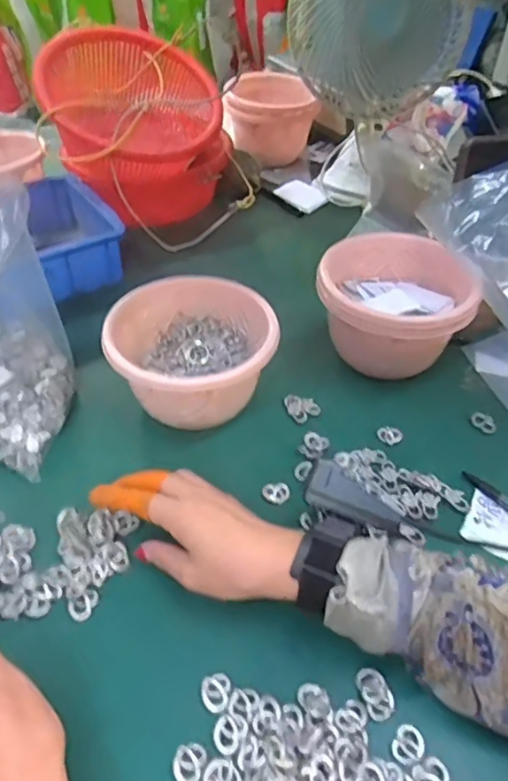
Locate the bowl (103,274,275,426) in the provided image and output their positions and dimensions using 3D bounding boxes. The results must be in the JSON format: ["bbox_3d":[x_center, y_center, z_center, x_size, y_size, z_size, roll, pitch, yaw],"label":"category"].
[{"bbox_3d":[-0.059,-0.027,0.541,0.148,0.098,0.133,-12,45,-15],"label":"bowl"}]

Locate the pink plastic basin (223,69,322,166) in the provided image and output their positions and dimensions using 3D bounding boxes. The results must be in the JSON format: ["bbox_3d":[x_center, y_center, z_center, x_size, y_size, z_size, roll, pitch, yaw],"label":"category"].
[{"bbox_3d":[0.026,-0.427,0.933,0.144,0.101,0.166,5,43,3],"label":"pink plastic basin"}]

